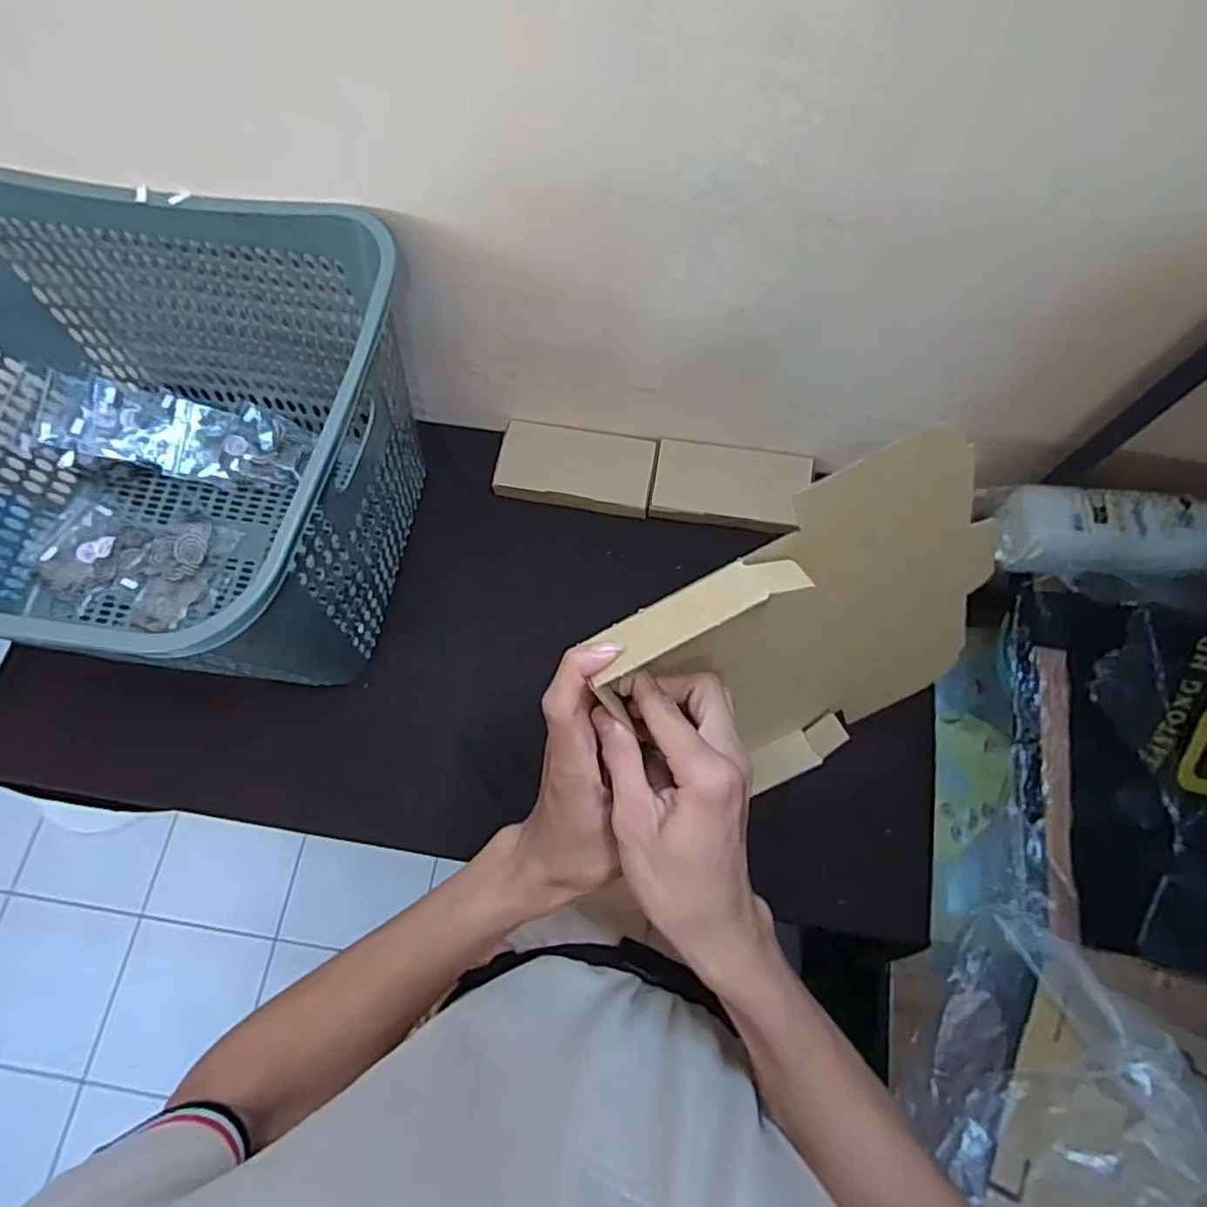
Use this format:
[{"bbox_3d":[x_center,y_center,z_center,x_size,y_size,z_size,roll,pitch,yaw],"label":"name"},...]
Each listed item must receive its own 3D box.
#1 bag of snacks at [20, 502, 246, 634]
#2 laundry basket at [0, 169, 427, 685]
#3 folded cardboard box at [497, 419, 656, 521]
[{"bbox_3d":[-0.592,-0.045,0.803,0.240,0.021,0.145,8,71,4],"label":"bag of snacks"},{"bbox_3d":[-0.471,-0.168,0.663,0.552,0.302,0.422,7,71,3],"label":"laundry basket"},{"bbox_3d":[-0.037,-0.177,0.832,0.198,0.031,0.099,10,72,4],"label":"folded cardboard box"}]

